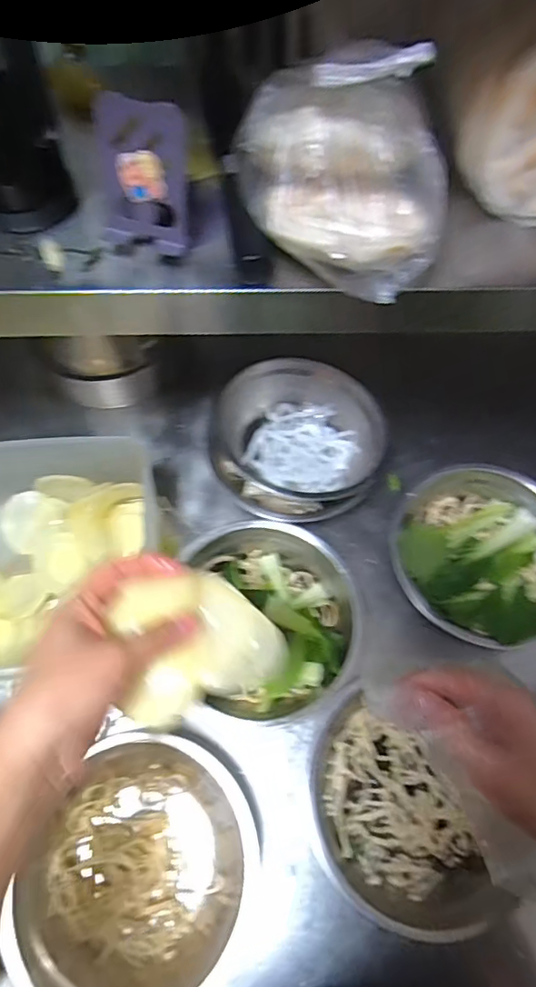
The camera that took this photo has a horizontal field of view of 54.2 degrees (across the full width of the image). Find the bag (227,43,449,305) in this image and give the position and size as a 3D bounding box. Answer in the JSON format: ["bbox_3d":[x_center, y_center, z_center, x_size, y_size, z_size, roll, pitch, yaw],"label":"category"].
[{"bbox_3d":[0.053,-0.204,0.337,0.134,0.081,0.126,-9,65,-6],"label":"bag"}]

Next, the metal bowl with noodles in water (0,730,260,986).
[{"bbox_3d":[-0.101,0.314,0.440,0.180,0.063,0.190,1,65,-1],"label":"metal bowl with noodles in water"}]

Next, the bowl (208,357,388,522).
[{"bbox_3d":[0.037,-0.058,0.596,0.191,0.094,0.177,1,65,-1],"label":"bowl"}]

